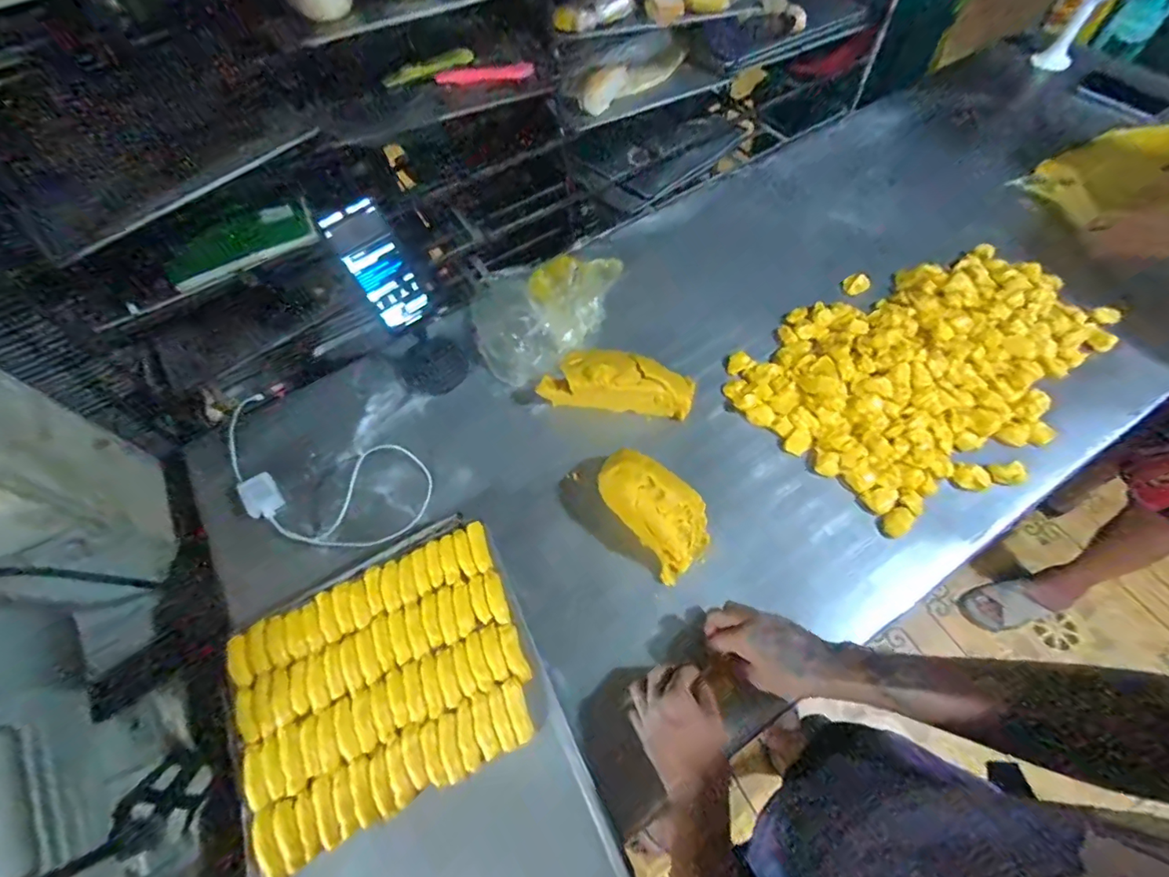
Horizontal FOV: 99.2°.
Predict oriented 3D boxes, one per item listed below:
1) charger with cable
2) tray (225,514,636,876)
[{"bbox_3d":[-0.417,0.061,0.770,0.352,0.043,0.183,17,64,12],"label":"charger with cable"},{"bbox_3d":[-0.187,0.353,0.537,0.339,0.029,0.479,-25,65,-11],"label":"tray"}]

